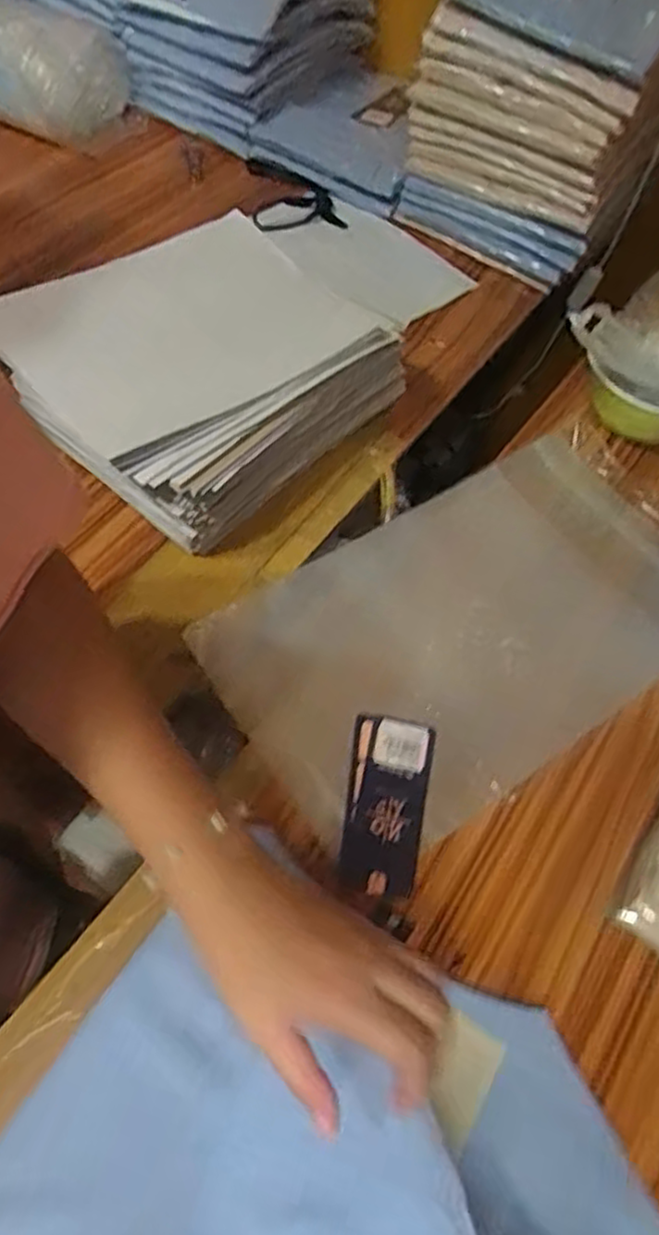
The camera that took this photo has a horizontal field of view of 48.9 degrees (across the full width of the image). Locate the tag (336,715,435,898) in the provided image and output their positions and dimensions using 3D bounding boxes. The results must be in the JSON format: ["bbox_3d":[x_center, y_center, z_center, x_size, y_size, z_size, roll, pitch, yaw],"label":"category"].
[{"bbox_3d":[0.037,0.122,0.479,0.053,0.004,0.115,8,58,6],"label":"tag"}]

